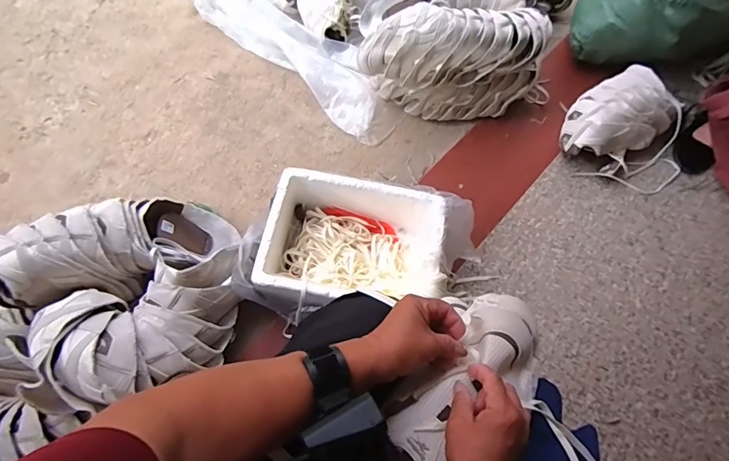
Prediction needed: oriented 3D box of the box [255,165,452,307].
[{"bbox_3d":[-0.026,0.044,0.885,0.355,0.156,0.271,10,67,-1],"label":"box"}]

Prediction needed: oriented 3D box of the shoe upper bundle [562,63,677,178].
[{"bbox_3d":[0.644,-0.284,1.081,0.301,0.113,0.197,-34,74,-17],"label":"shoe upper bundle"}]

